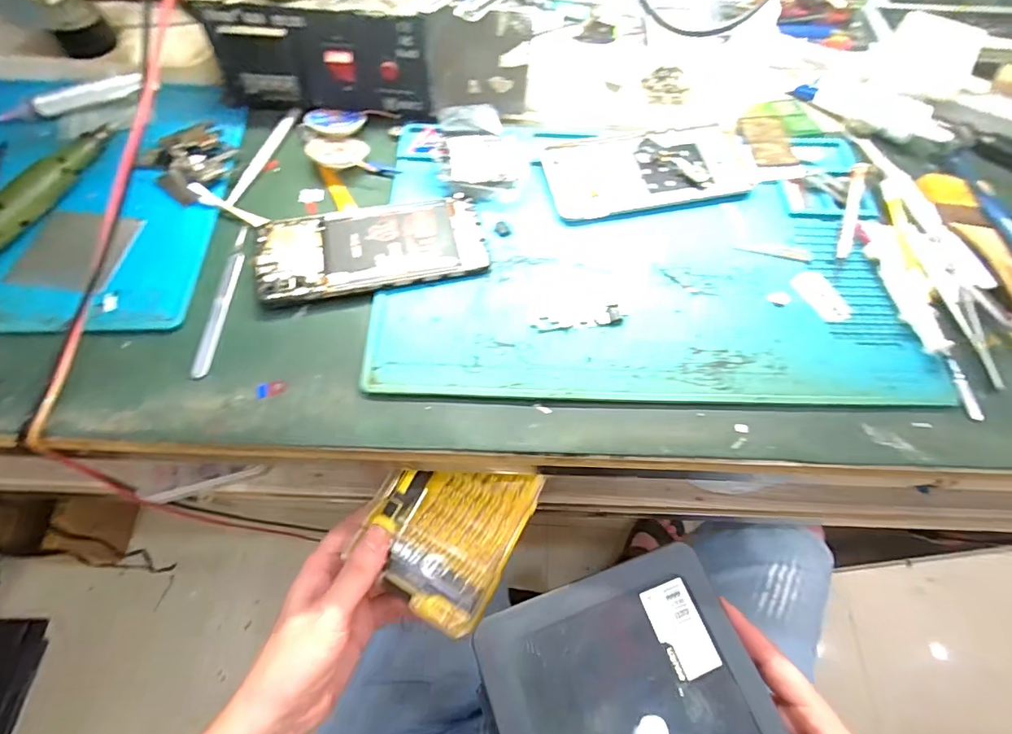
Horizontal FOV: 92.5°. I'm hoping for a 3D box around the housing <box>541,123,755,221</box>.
[{"bbox_3d":[0.119,-0.159,0.391,0.169,0.007,0.074,-12,65,-7],"label":"housing"}]

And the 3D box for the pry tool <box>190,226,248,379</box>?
[{"bbox_3d":[-0.190,-0.047,0.326,0.011,0.004,0.118,2,64,-1],"label":"pry tool"}]

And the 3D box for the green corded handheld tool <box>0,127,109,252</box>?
[{"bbox_3d":[-0.336,-0.118,0.340,0.016,0.026,0.151,20,65,7],"label":"green corded handheld tool"}]

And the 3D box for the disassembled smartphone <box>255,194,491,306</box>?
[{"bbox_3d":[-0.094,-0.085,0.344,0.155,0.008,0.073,-11,65,-7],"label":"disassembled smartphone"}]

